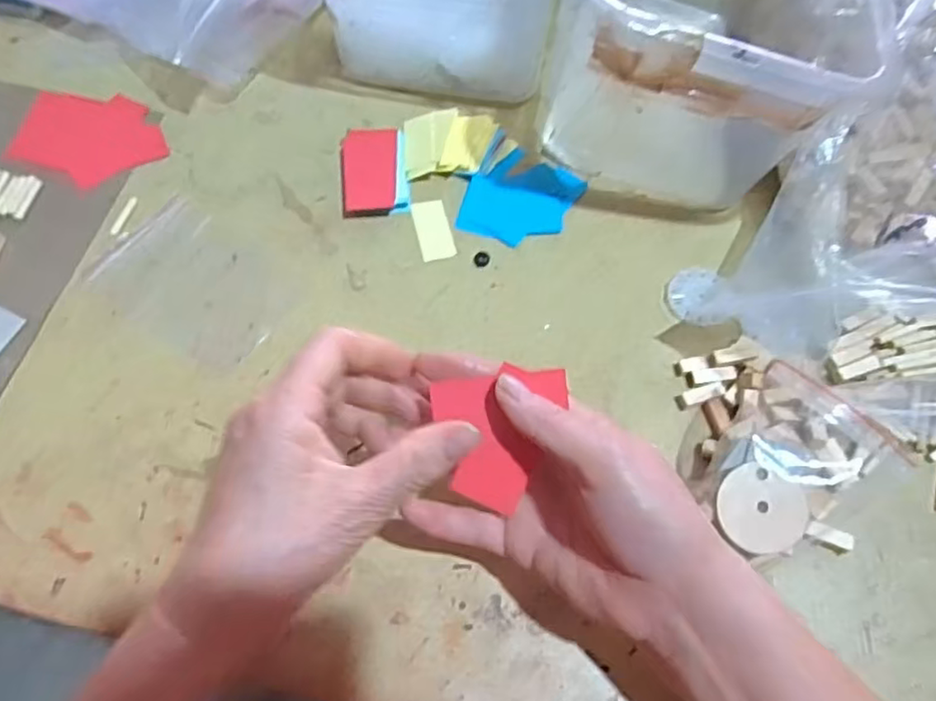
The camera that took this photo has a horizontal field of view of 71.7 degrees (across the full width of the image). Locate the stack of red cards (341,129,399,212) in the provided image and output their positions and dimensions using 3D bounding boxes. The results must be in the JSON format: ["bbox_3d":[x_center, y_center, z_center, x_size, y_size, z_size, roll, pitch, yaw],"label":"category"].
[{"bbox_3d":[-0.064,-0.121,0.430,0.036,0.006,0.065,-4,64,-4],"label":"stack of red cards"}]

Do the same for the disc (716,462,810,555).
[{"bbox_3d":[0.141,0.077,0.310,0.042,0.004,0.038,28,82,4],"label":"disc"}]

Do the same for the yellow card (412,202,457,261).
[{"bbox_3d":[-0.022,-0.078,0.417,0.021,0.004,0.044,-11,65,-8],"label":"yellow card"}]

